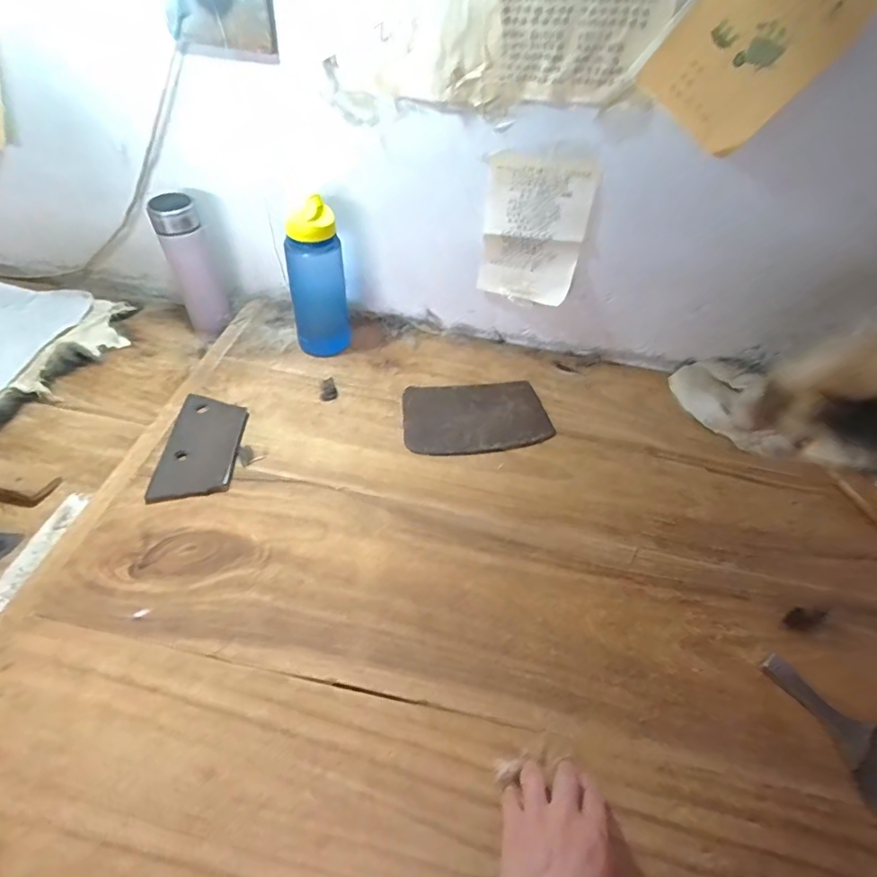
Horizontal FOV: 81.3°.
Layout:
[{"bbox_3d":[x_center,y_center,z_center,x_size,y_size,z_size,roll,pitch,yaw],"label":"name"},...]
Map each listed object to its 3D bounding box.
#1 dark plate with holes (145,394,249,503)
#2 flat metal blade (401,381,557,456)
[{"bbox_3d":[-0.312,0.008,0.674,0.097,0.004,0.171,0,50,-4],"label":"dark plate with holes"},{"bbox_3d":[0.057,-0.035,0.753,0.217,0.008,0.135,-2,51,-6],"label":"flat metal blade"}]

